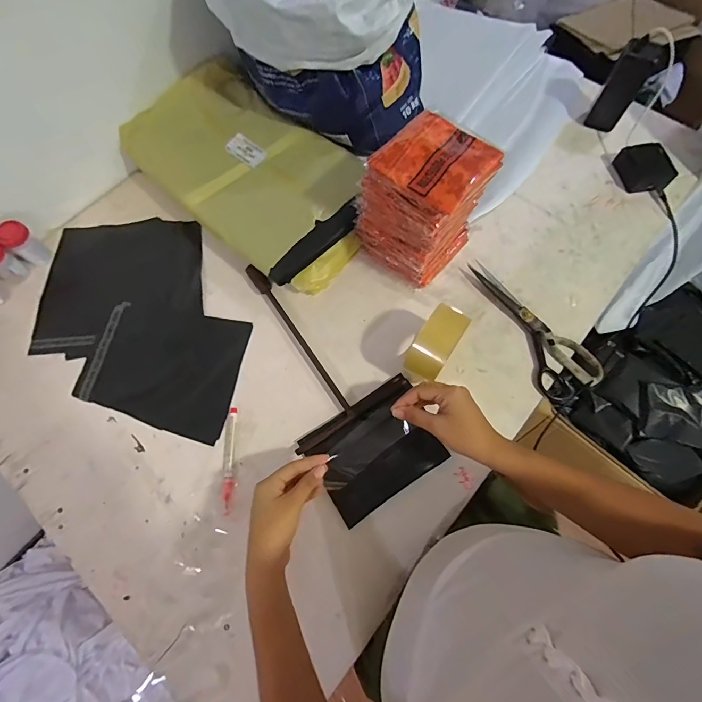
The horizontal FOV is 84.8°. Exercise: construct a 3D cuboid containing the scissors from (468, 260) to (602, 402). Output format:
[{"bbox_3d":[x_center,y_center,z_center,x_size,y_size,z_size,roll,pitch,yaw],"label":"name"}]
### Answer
[{"bbox_3d":[0.277,-0.044,0.589,0.090,0.019,0.241,-26,70,-9],"label":"scissors"}]

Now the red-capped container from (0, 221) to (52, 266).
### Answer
[{"bbox_3d":[-0.528,-0.172,0.624,0.036,0.078,0.041,34,73,13],"label":"red-capped container"}]

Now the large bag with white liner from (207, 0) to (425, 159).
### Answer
[{"bbox_3d":[-0.048,-0.536,0.601,0.311,0.237,0.325,-8,70,-2],"label":"large bag with white liner"}]

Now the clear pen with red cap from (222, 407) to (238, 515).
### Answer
[{"bbox_3d":[-0.166,0.147,0.526,0.017,0.008,0.139,-4,69,-1],"label":"clear pen with red cap"}]

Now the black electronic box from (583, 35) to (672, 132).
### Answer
[{"bbox_3d":[0.476,-0.456,0.663,0.064,0.154,0.031,28,72,11],"label":"black electronic box"}]

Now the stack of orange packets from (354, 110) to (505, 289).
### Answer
[{"bbox_3d":[0.104,-0.210,0.562,0.131,0.192,0.129,39,74,14],"label":"stack of orange packets"}]

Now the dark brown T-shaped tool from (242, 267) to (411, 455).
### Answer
[{"bbox_3d":[-0.072,-0.021,0.581,0.177,0.022,0.294,-32,71,-11],"label":"dark brown T-shaped tool"}]

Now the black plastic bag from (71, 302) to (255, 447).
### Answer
[{"bbox_3d":[-0.285,0.022,0.575,0.231,0.012,0.180,10,69,5],"label":"black plastic bag"}]

